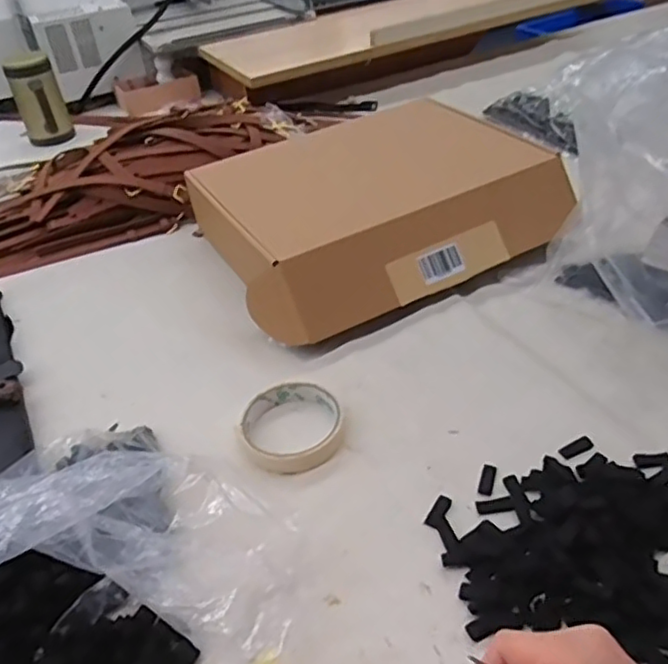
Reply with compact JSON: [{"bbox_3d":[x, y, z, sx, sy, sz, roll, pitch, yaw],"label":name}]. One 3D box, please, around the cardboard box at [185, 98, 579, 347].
[{"bbox_3d":[0.047,-0.140,0.724,0.372,0.092,0.290,-21,41,-19],"label":"cardboard box"}]

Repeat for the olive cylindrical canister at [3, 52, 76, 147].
[{"bbox_3d":[-0.545,-0.429,1.164,0.083,0.160,0.077,-22,41,-18],"label":"olive cylindrical canister"}]

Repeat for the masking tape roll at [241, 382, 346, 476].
[{"bbox_3d":[-0.034,0.078,0.519,0.084,0.021,0.080,-3,38,3],"label":"masking tape roll"}]

